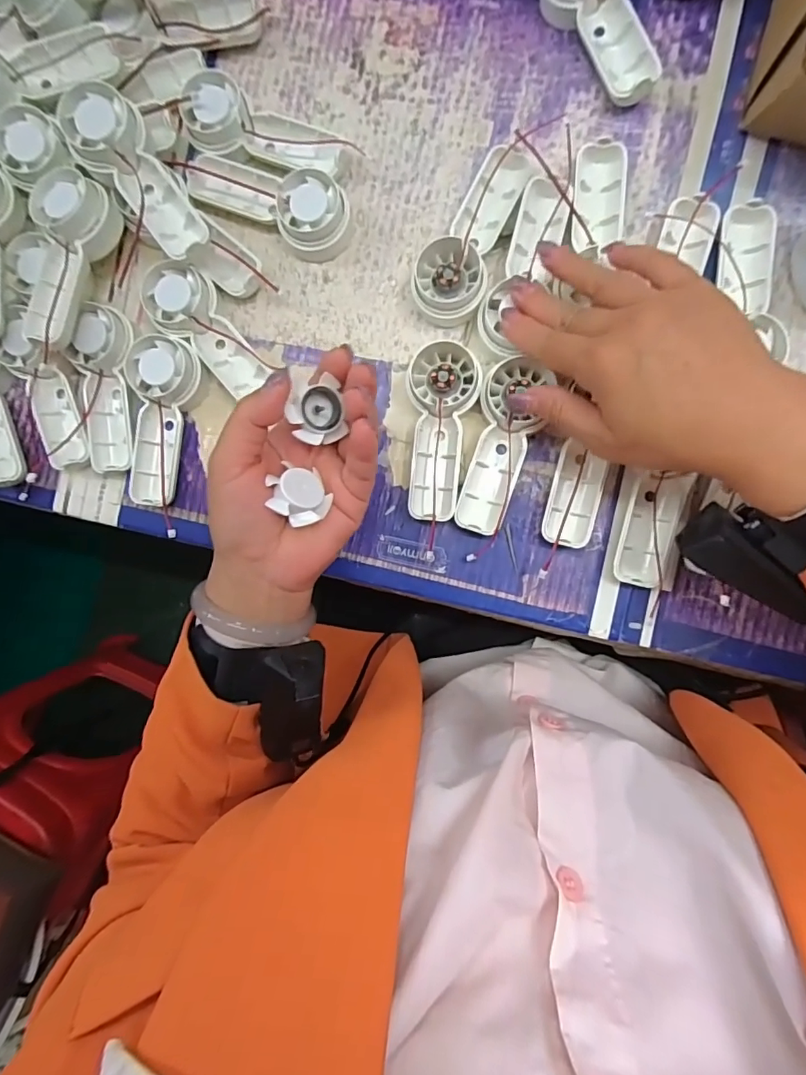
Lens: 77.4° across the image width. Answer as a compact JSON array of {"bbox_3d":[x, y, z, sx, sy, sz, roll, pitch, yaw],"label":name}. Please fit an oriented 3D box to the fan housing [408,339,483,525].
[{"bbox_3d":[0.026,-0.068,0.322,0.045,0.022,0.111,-1,89,5],"label":"fan housing"}]

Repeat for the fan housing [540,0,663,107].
[{"bbox_3d":[0.125,-0.321,0.309,0.043,0.025,0.110,-29,86,4],"label":"fan housing"}]

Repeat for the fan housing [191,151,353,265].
[{"bbox_3d":[-0.089,-0.226,0.333,0.111,0.024,0.042,29,91,5],"label":"fan housing"}]

